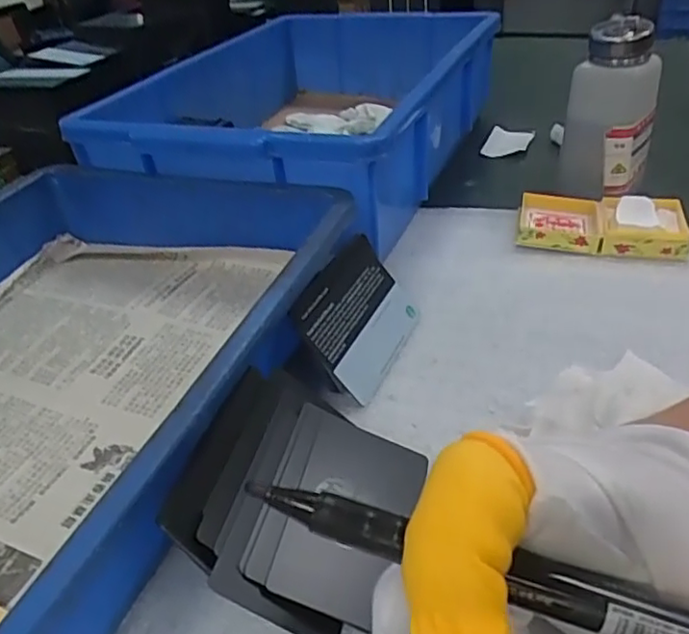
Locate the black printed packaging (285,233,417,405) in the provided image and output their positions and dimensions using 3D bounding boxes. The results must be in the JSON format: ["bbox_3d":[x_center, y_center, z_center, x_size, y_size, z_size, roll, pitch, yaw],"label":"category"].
[{"bbox_3d":[0.010,-0.003,0.342,0.004,0.065,0.085,-28,14,43],"label":"black printed packaging"}]

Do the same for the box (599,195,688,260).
[{"bbox_3d":[0.207,-0.062,0.425,0.055,0.024,0.053,8,39,15],"label":"box"}]

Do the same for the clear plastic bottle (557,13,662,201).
[{"bbox_3d":[0.196,-0.146,0.453,0.064,0.124,0.054,13,41,21],"label":"clear plastic bottle"}]

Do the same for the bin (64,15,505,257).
[{"bbox_3d":[-0.019,-0.180,0.543,0.232,0.099,0.364,12,41,20],"label":"bin"}]

